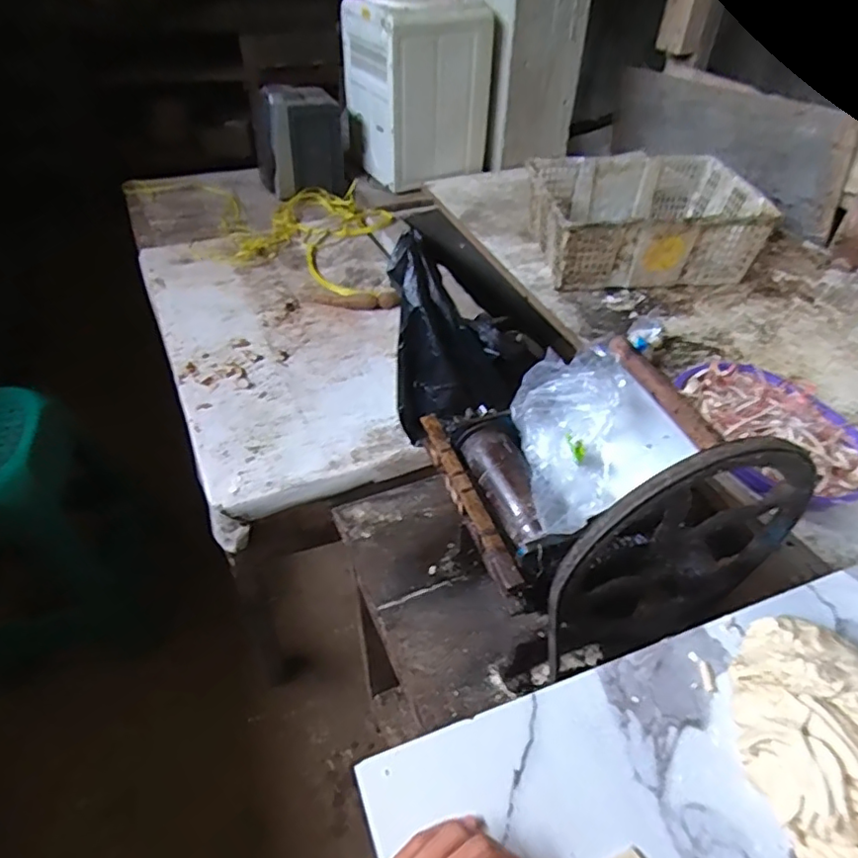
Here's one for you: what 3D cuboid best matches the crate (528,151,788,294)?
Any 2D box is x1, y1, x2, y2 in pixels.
[{"bbox_3d":[0.487,-0.479,1.353,0.479,0.153,0.356,-1,44,-2],"label":"crate"}]

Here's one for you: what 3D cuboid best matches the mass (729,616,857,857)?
[{"bbox_3d":[0.273,0.203,0.389,0.122,0.063,0.157,18,46,16],"label":"mass"}]

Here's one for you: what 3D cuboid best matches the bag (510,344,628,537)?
[{"bbox_3d":[0.134,0.011,0.583,0.104,0.055,0.202,7,65,6],"label":"bag"}]

